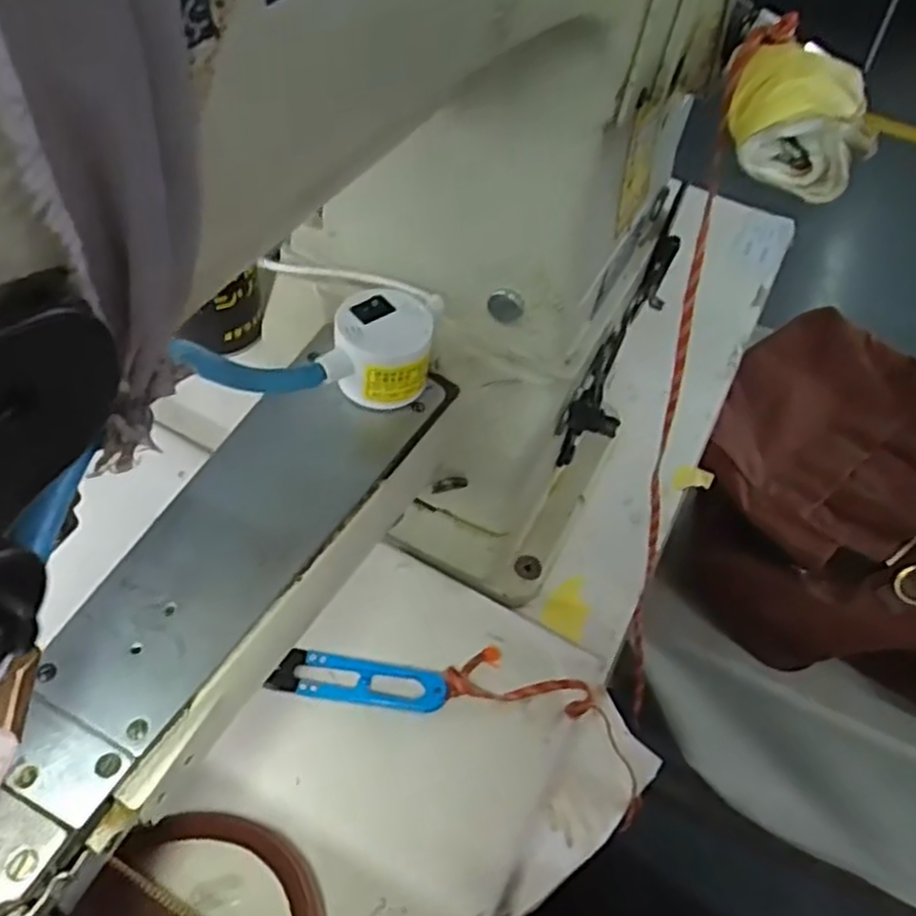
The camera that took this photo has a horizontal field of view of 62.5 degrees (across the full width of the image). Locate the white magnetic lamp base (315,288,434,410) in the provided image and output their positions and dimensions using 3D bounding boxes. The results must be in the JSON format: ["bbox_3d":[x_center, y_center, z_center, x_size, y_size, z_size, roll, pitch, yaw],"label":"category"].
[{"bbox_3d":[-0.030,-0.040,0.288,0.039,0.033,0.033,2,53,-5],"label":"white magnetic lamp base"}]

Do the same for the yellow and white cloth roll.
[{"bbox_3d":[0.101,-0.101,0.225,0.043,0.025,0.041,3,53,-4],"label":"yellow and white cloth roll"}]

